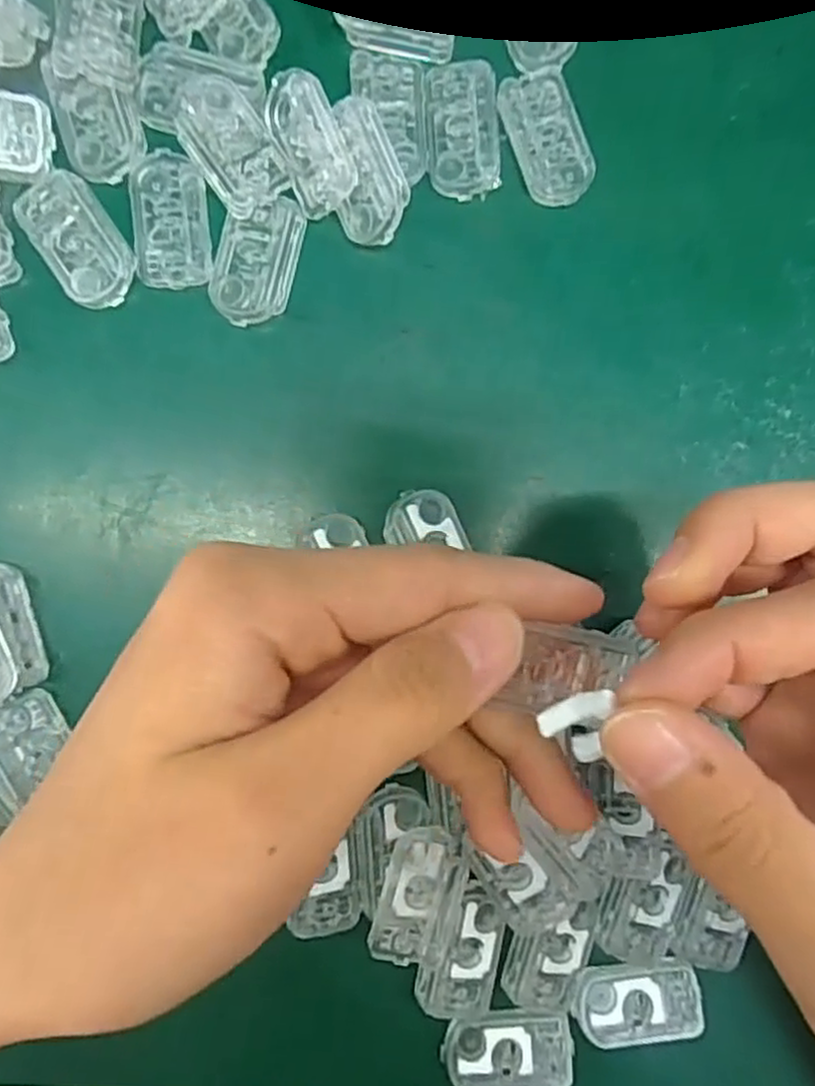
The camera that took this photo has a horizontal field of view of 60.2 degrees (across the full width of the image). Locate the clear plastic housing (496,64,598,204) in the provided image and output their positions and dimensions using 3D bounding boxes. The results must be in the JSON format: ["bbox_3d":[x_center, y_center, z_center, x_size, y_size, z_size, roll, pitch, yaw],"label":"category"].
[{"bbox_3d":[0.042,-0.120,0.206,0.022,0.004,0.038,-22,88,-5],"label":"clear plastic housing"}]

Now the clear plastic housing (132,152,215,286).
[{"bbox_3d":[-0.067,-0.092,0.198,0.020,0.004,0.037,-4,87,-4],"label":"clear plastic housing"}]

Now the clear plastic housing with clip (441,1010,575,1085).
[{"bbox_3d":[0.029,0.147,0.201,0.037,0.004,0.022,-1,87,-4],"label":"clear plastic housing with clip"}]

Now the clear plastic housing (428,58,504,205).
[{"bbox_3d":[0.017,-0.121,0.204,0.020,0.004,0.037,-4,87,-4],"label":"clear plastic housing"}]

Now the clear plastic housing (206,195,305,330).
[{"bbox_3d":[-0.043,-0.081,0.201,0.022,0.004,0.036,15,85,-3],"label":"clear plastic housing"}]

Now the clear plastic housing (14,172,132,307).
[{"bbox_3d":[-0.092,-0.085,0.196,0.021,0.004,0.038,-34,89,-5],"label":"clear plastic housing"}]

